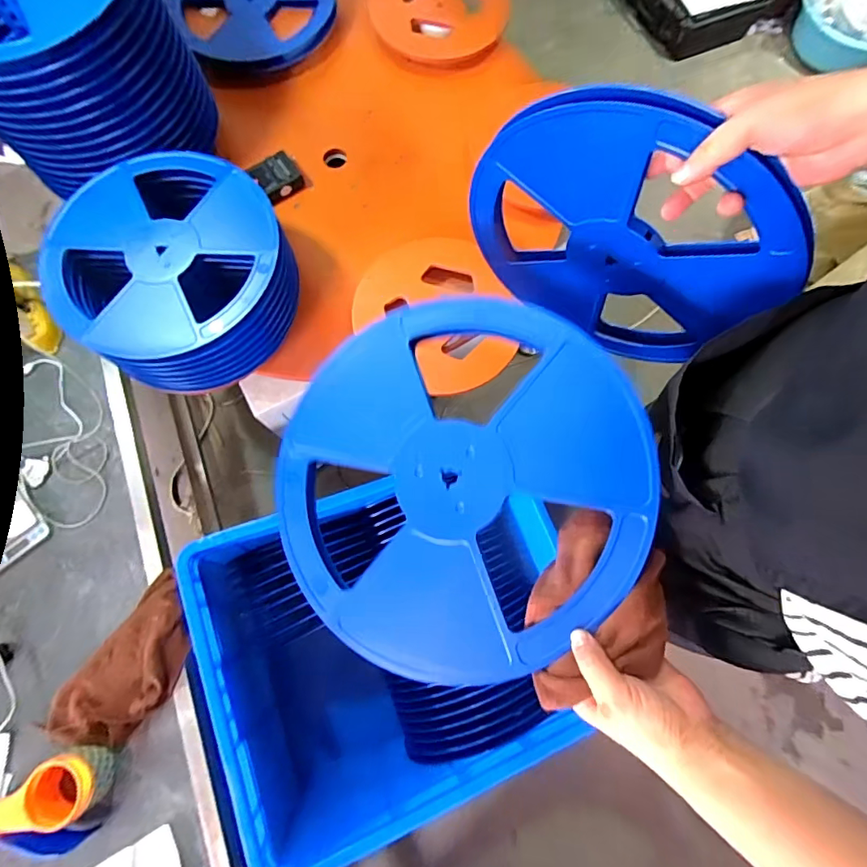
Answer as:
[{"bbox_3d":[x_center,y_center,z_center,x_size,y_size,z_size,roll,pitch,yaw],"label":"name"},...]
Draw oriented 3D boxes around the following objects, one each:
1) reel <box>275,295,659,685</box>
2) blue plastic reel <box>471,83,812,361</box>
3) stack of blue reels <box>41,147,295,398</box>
[{"bbox_3d":[0.015,0.039,0.415,0.311,0.014,0.317,-2,80,13],"label":"reel"},{"bbox_3d":[0.172,-0.184,0.476,0.284,0.289,0.022,32,77,7],"label":"blue plastic reel"},{"bbox_3d":[-0.373,-0.239,0.725,0.308,0.120,0.317,-21,76,-6],"label":"stack of blue reels"}]

